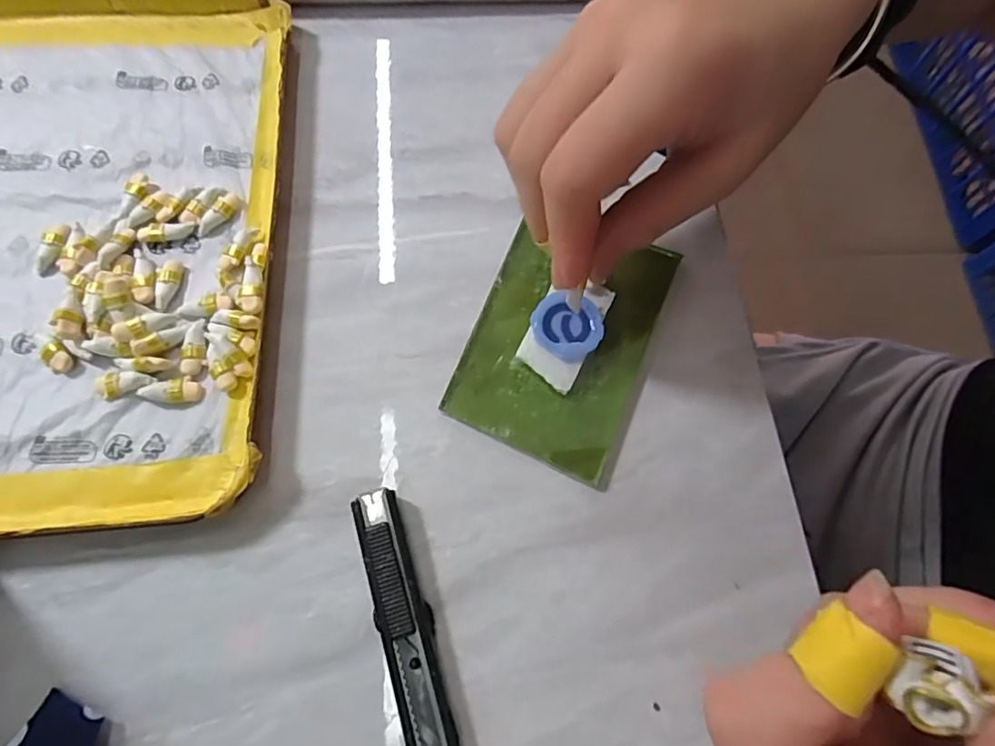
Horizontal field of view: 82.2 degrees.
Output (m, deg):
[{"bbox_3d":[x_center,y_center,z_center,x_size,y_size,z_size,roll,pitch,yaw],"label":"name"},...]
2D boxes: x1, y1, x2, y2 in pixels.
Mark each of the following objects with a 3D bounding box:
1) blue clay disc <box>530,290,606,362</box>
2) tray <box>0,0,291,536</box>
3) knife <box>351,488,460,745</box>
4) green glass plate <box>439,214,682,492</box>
[{"bbox_3d":[0.027,-0.019,0.221,0.027,0.006,0.026,30,71,8],"label":"blue clay disc"},{"bbox_3d":[-0.192,-0.060,0.227,0.199,0.014,0.241,-5,71,-4],"label":"tray"},{"bbox_3d":[-0.023,0.103,0.178,0.015,0.011,0.134,-16,71,-9],"label":"knife"},{"bbox_3d":[0.026,-0.014,0.225,0.068,0.006,0.098,21,72,5],"label":"green glass plate"}]

